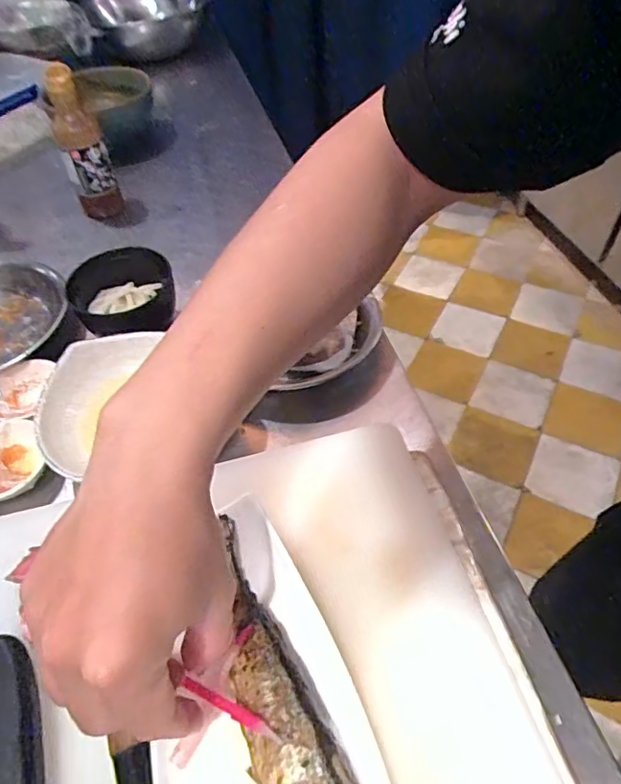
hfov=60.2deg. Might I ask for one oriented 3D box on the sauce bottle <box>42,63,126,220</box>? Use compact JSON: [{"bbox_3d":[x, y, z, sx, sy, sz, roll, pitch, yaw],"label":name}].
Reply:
[{"bbox_3d":[-0.266,-0.283,0.626,0.049,0.157,0.052,-24,53,-15],"label":"sauce bottle"}]

